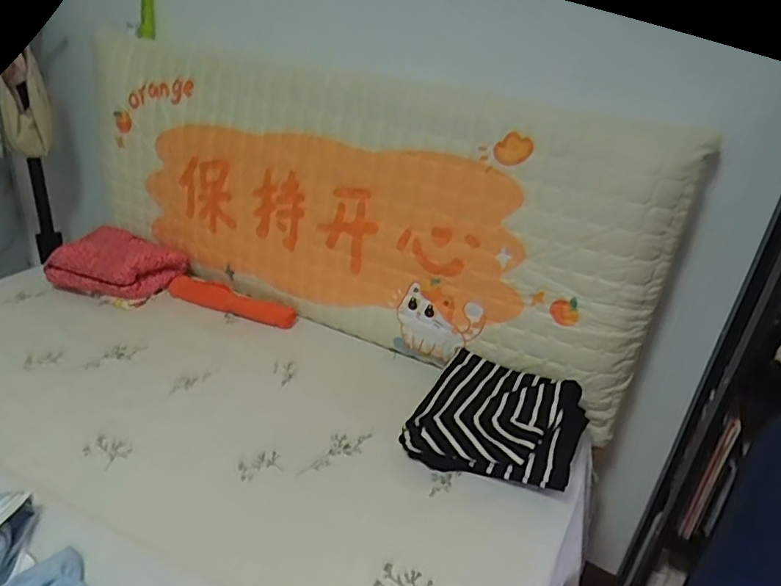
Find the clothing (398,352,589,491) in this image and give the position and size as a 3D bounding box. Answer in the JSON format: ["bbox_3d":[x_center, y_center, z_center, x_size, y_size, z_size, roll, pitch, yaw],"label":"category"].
[{"bbox_3d":[0.200,0.245,1.051,0.289,0.122,0.274,21,31,26],"label":"clothing"}]

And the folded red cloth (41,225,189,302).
[{"bbox_3d":[-0.707,-0.079,1.451,0.302,0.119,0.189,12,28,10],"label":"folded red cloth"}]

